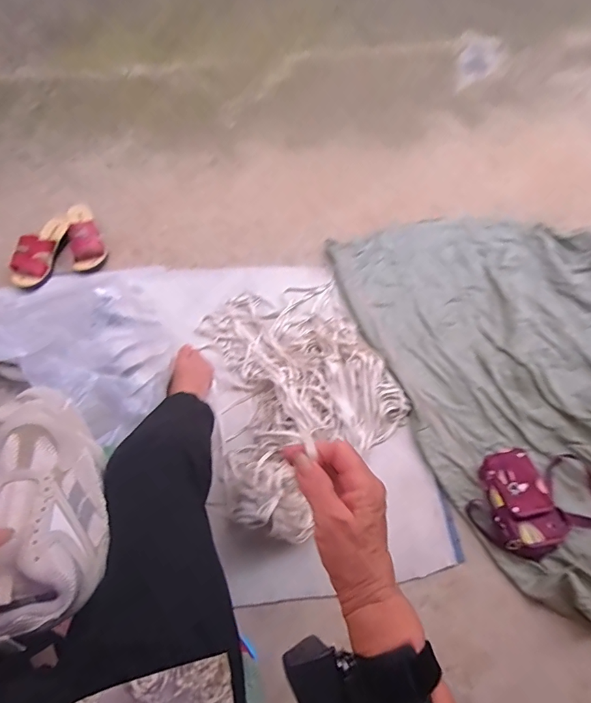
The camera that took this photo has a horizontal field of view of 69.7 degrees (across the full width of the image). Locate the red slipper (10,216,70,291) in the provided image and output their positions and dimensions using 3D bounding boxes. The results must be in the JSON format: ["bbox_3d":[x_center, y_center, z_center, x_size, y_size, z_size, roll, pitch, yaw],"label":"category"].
[{"bbox_3d":[-0.629,-0.251,1.050,0.088,0.064,0.208,20,77,8],"label":"red slipper"}]

